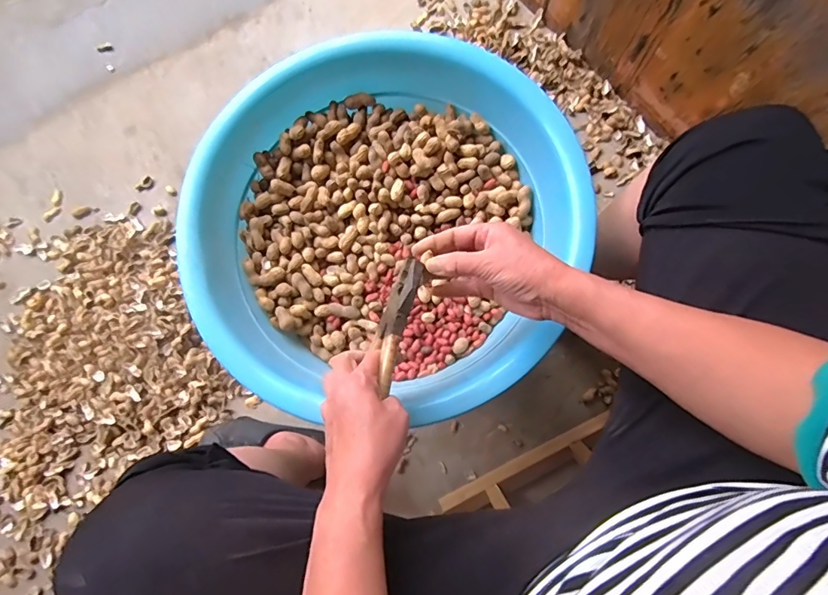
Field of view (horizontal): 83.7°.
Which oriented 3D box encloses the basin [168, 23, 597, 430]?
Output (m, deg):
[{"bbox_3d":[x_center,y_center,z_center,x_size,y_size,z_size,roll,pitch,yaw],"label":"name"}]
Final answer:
[{"bbox_3d":[-0.023,-0.071,0.553,0.400,0.134,0.407,0,75,0],"label":"basin"}]

